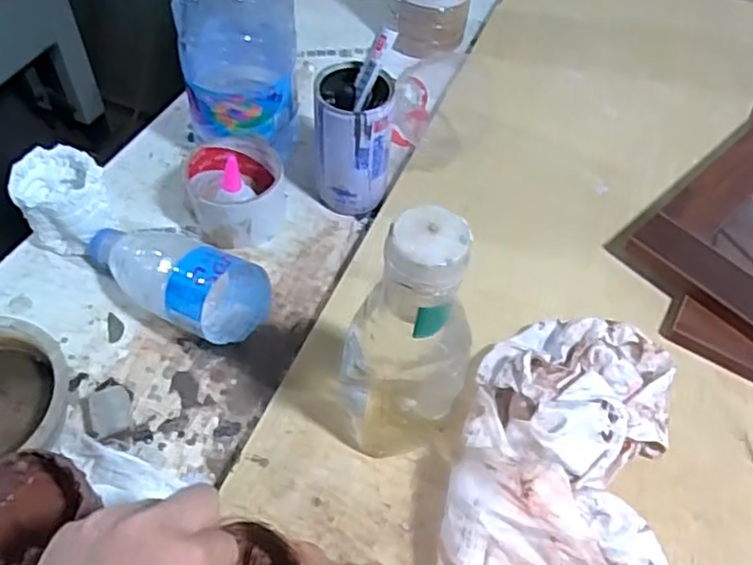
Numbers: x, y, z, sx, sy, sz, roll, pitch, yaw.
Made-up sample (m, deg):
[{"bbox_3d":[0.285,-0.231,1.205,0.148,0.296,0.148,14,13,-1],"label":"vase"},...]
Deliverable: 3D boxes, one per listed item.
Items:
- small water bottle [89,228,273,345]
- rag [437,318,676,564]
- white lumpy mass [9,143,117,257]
[{"bbox_3d":[-0.157,-0.007,0.499,0.149,0.073,0.067,28,57,15],"label":"small water bottle"},{"bbox_3d":[0.119,0.132,0.409,0.145,0.064,0.272,15,54,7],"label":"rag"},{"bbox_3d":[-0.253,-0.065,0.536,0.063,0.064,0.065,2,54,-3],"label":"white lumpy mass"}]

